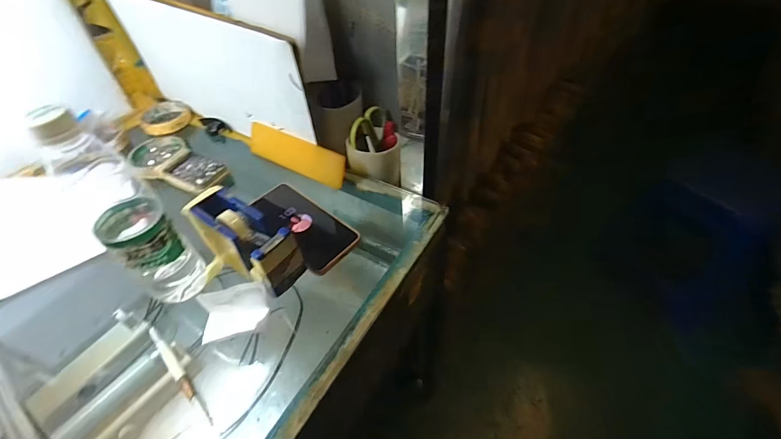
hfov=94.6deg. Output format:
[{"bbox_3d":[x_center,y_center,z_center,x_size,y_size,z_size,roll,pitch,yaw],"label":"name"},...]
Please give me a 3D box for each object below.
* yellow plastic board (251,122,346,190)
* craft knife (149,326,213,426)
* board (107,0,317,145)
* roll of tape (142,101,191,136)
[{"bbox_3d":[-0.146,-0.100,0.552,0.185,0.051,0.006,23,19,23],"label":"yellow plastic board"},{"bbox_3d":[-0.205,0.148,0.348,0.011,0.007,0.127,-38,55,-26],"label":"craft knife"},{"bbox_3d":[-0.282,-0.227,0.568,0.410,0.179,0.018,25,54,26],"label":"board"},{"bbox_3d":[-0.420,-0.191,0.676,0.084,0.022,0.096,-29,52,-20],"label":"roll of tape"}]

